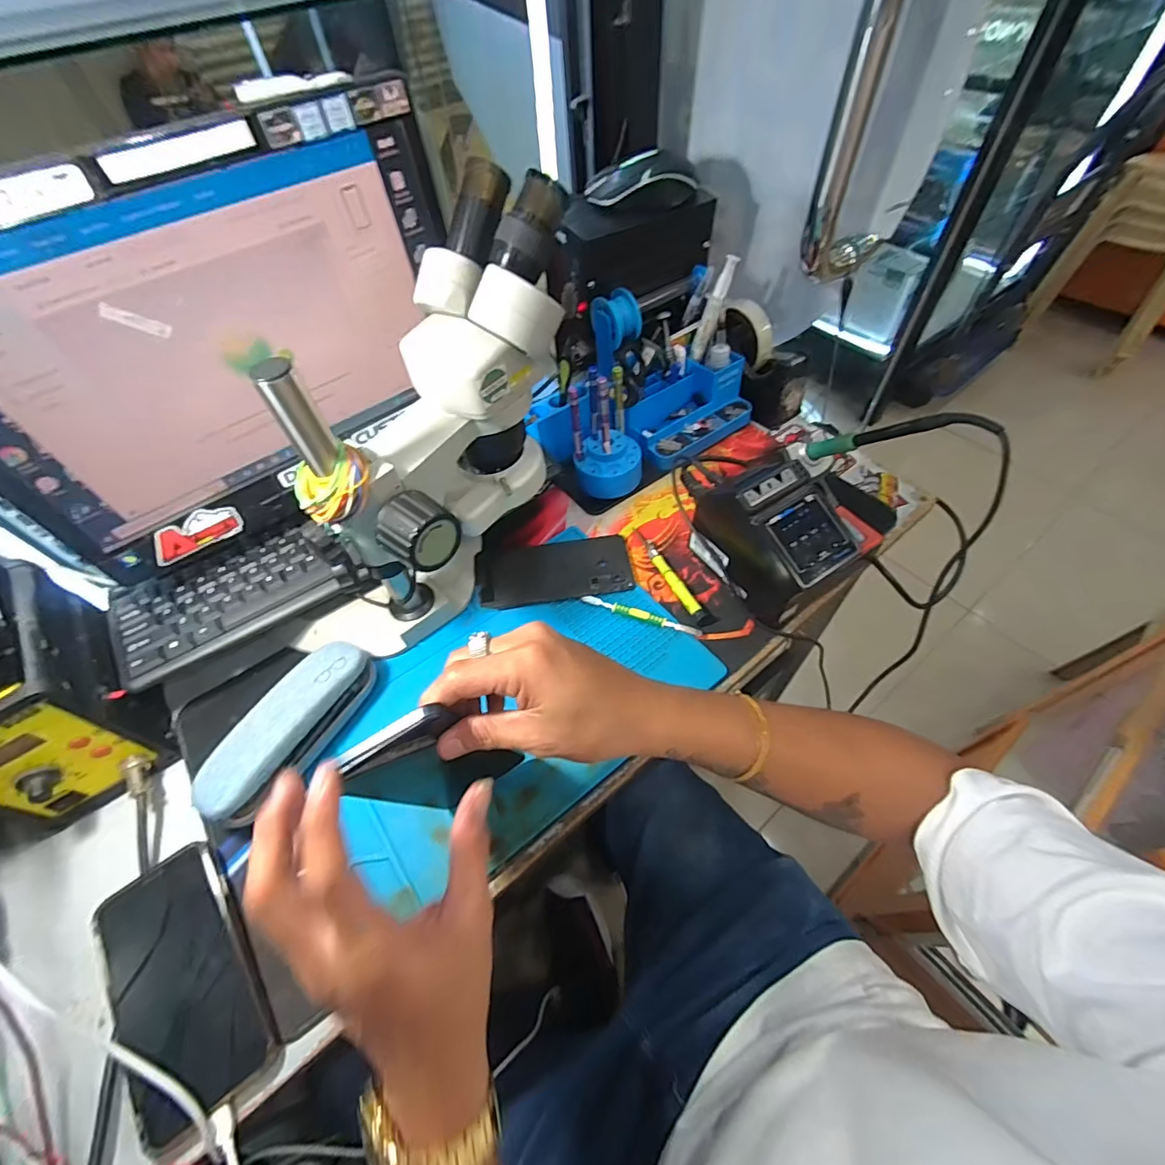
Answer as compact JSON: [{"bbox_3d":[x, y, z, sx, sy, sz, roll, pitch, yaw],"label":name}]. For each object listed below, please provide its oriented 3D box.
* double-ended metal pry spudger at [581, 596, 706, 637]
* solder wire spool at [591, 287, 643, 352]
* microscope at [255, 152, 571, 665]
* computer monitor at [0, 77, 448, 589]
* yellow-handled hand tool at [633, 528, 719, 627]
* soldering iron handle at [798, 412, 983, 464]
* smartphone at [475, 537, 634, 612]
[{"bbox_3d":[0.057,0.031,0.496,0.116,0.009,0.011,14,56,13],"label":"double-ended metal pry spudger"},{"bbox_3d":[0.036,-0.284,0.552,0.033,0.048,0.051,-37,60,-21],"label":"solder wire spool"},{"bbox_3d":[-0.132,-0.100,0.422,0.145,0.291,0.295,27,60,21],"label":"microscope"},{"bbox_3d":[-0.264,-0.174,0.397,0.371,0.249,0.043,-37,60,-21],"label":"computer monitor"},{"bbox_3d":[0.089,-0.008,0.521,0.019,0.008,0.132,-26,57,-14],"label":"yellow-handled hand tool"},{"bbox_3d":[0.227,-0.112,0.396,0.016,0.144,0.014,-26,102,-14],"label":"soldering iron handle"},{"bbox_3d":[-0.030,-0.013,0.537,0.159,0.005,0.076,-8,54,-2],"label":"smartphone"}]

